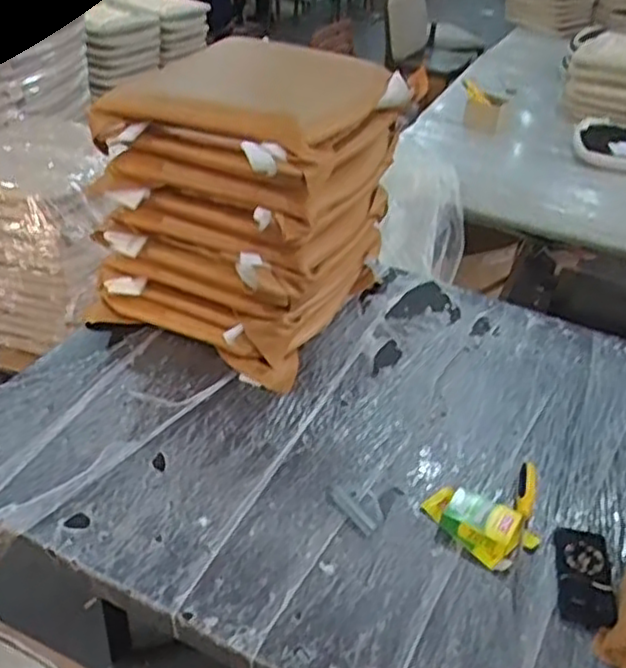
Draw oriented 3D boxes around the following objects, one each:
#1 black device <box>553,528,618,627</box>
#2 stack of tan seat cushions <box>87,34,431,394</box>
[{"bbox_3d":[0.420,0.371,1.107,0.079,0.016,0.170,10,37,7],"label":"black device"},{"bbox_3d":[-0.100,-0.277,1.509,0.416,0.488,0.548,23,40,22],"label":"stack of tan seat cushions"}]

